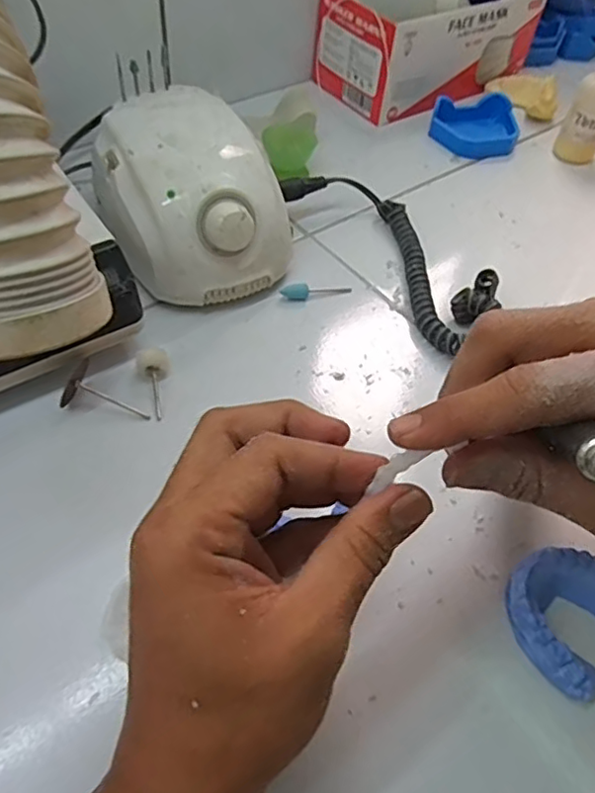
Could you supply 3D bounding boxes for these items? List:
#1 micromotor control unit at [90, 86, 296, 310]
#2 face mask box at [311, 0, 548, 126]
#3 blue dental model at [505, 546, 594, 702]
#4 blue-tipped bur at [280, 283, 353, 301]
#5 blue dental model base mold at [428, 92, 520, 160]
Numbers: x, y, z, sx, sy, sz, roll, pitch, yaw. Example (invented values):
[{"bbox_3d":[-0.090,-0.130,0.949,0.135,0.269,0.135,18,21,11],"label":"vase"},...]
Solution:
[{"bbox_3d":[-0.073,-0.128,0.397,0.105,0.082,0.135,-29,60,-25],"label":"micromotor control unit"},{"bbox_3d":[0.127,-0.355,0.583,0.207,0.089,0.114,-27,59,-24],"label":"face mask box"},{"bbox_3d":[0.126,0.100,0.281,0.056,0.020,0.061,36,57,21],"label":"blue dental model"},{"bbox_3d":[0.013,-0.072,0.406,0.049,0.010,0.009,-12,54,-15],"label":"blue-tipped bur"},{"bbox_3d":[0.161,-0.248,0.546,0.076,0.025,0.073,14,52,6],"label":"blue dental model base mold"}]

